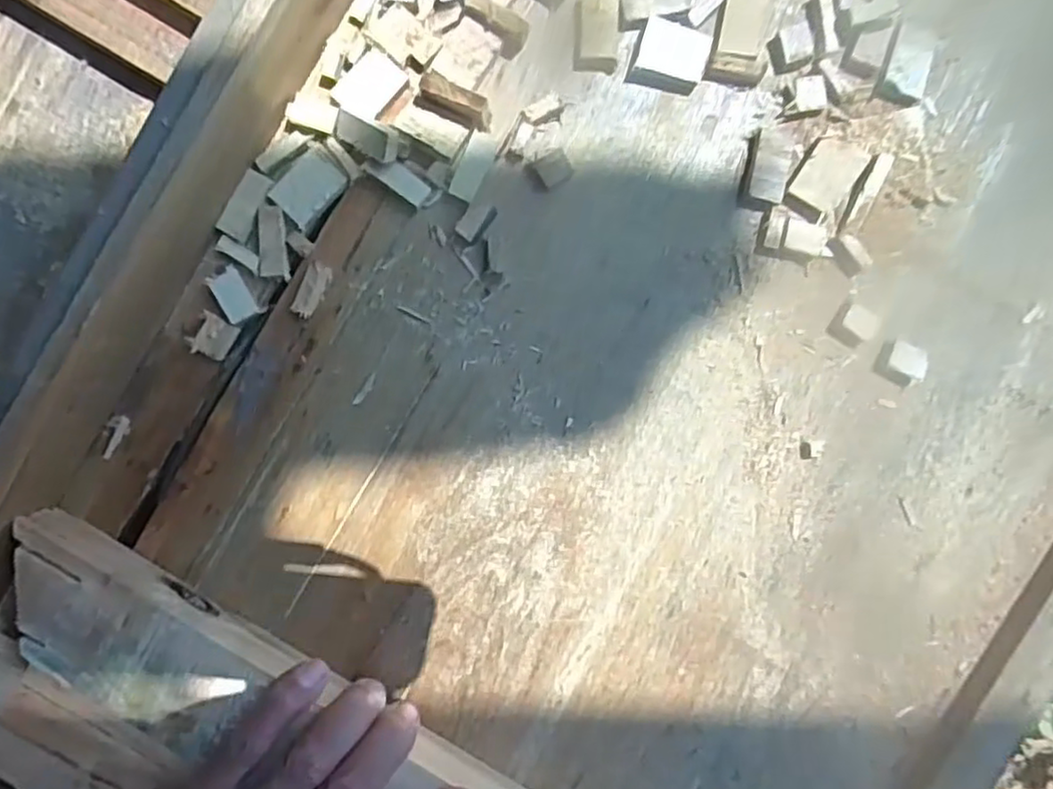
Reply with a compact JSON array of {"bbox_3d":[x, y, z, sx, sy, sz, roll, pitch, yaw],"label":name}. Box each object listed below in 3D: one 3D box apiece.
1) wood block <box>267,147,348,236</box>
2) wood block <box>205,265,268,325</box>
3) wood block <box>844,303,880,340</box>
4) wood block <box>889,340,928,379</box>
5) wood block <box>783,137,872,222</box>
[{"bbox_3d":[-0.101,-0.096,0.317,0.025,0.004,0.032,43,91,-1],"label":"wood block"},{"bbox_3d":[-0.136,-0.046,0.320,0.016,0.005,0.024,-36,102,-19],"label":"wood block"},{"bbox_3d":[0.158,-0.034,0.323,0.016,0.004,0.013,30,92,-1],"label":"wood block"},{"bbox_3d":[0.180,-0.016,0.322,0.018,0.004,0.014,22,92,-1],"label":"wood block"},{"bbox_3d":[0.139,-0.099,0.316,0.026,0.006,0.035,26,92,-1],"label":"wood block"}]

